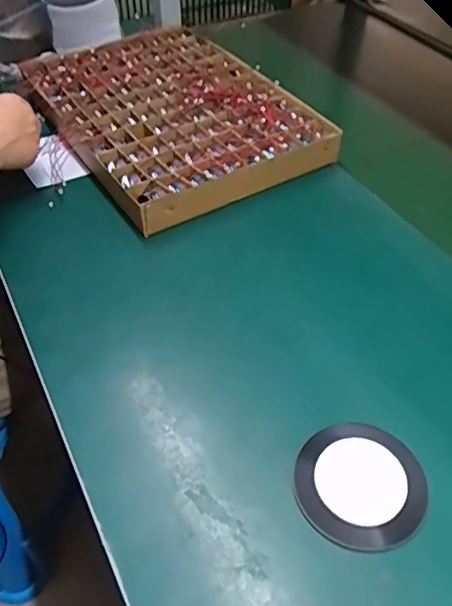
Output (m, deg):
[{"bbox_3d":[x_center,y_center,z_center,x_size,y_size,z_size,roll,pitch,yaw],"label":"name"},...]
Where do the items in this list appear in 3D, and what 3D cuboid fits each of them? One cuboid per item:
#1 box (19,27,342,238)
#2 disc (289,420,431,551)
[{"bbox_3d":[-0.083,-0.274,0.786,0.295,0.039,0.426,-25,52,-21],"label":"box"},{"bbox_3d":[0.103,0.138,0.431,0.097,0.014,0.093,0,47,0],"label":"disc"}]

